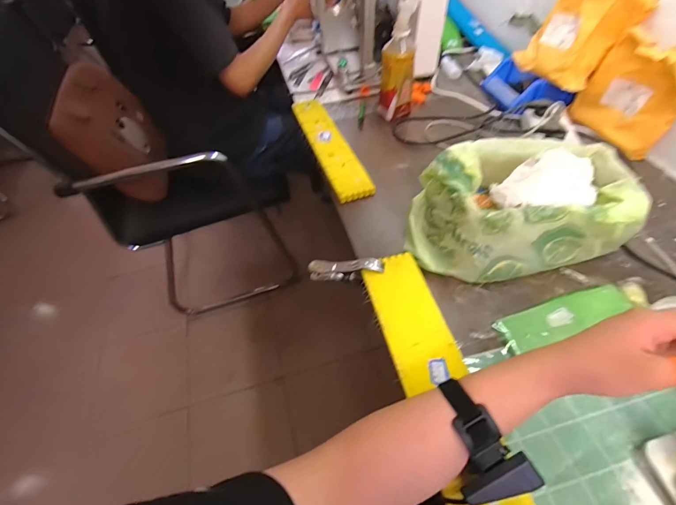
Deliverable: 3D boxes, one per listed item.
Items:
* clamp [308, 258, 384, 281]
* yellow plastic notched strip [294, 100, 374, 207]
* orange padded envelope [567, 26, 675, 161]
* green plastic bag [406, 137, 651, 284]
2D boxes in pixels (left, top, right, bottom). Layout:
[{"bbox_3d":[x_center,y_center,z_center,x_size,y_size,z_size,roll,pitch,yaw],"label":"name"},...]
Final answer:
[{"bbox_3d":[0.010,0.025,0.520,0.118,0.035,0.026,-8,50,20],"label":"clamp"},{"bbox_3d":[-0.023,-0.228,0.703,0.072,0.018,0.344,-19,53,-9],"label":"yellow plastic notched strip"},{"bbox_3d":[0.535,-0.287,0.607,0.042,0.159,0.169,-16,52,-7],"label":"orange padded envelope"},{"bbox_3d":[0.261,-0.070,0.486,0.307,0.118,0.170,-12,52,-4],"label":"green plastic bag"}]

